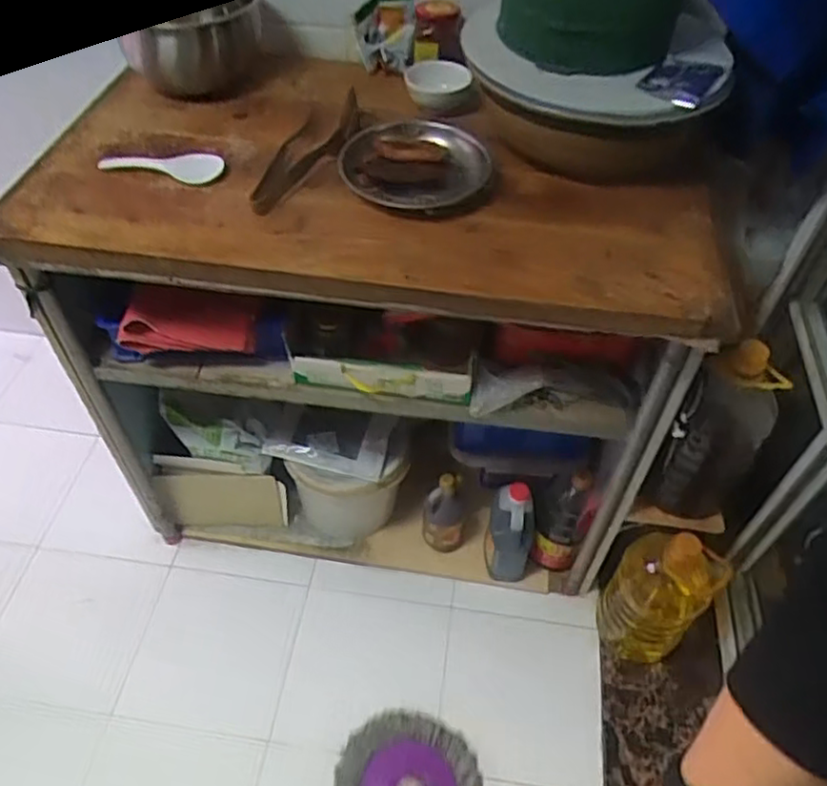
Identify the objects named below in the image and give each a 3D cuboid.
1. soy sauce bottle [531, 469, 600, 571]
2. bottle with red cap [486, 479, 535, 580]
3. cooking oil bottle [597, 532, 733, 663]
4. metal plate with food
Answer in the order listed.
[{"bbox_3d":[0.294,0.254,1.363,0.102,0.287,0.103,21,52,15],"label":"soy sauce bottle"},{"bbox_3d":[0.194,0.279,1.356,0.096,0.232,0.098,17,54,10],"label":"bottle with red cap"},{"bbox_3d":[0.450,0.359,1.262,0.160,0.346,0.156,1,50,-1],"label":"cooking oil bottle"},{"bbox_3d":[-0.003,-0.302,0.918,0.179,0.031,0.179,1,53,-2],"label":"metal plate with food"}]

